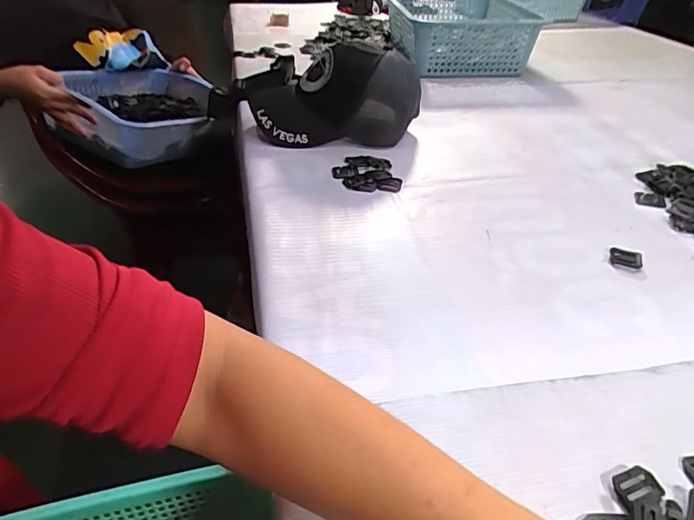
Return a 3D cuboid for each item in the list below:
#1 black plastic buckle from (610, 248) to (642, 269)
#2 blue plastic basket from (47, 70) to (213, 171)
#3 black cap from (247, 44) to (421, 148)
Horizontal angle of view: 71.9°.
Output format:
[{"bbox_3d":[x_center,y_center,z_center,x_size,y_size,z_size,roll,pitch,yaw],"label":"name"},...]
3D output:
[{"bbox_3d":[0.300,-0.002,0.513,0.031,0.005,0.028,13,38,13],"label":"black plastic buckle"},{"bbox_3d":[-0.406,-0.303,0.936,0.253,0.108,0.351,-4,38,-7],"label":"blue plastic basket"},{"bbox_3d":[-0.010,-0.256,0.729,0.253,0.127,0.157,-3,37,-7],"label":"black cap"}]

